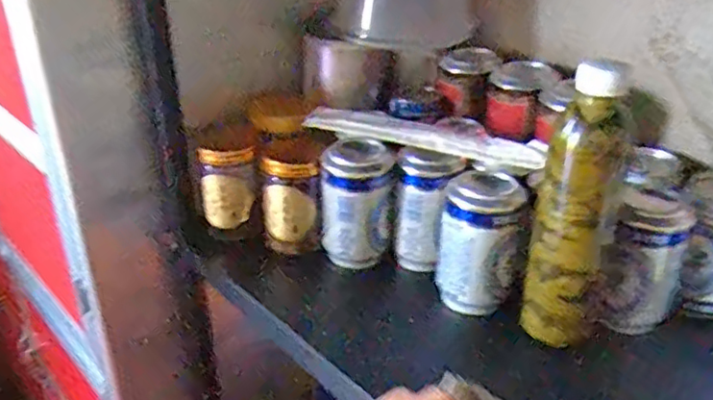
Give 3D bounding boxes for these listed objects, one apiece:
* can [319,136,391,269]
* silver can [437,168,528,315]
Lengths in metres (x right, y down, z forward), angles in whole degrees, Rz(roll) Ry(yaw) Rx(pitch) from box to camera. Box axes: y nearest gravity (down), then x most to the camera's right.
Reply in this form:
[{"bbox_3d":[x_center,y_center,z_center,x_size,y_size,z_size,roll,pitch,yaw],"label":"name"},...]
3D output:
[{"bbox_3d":[0.000,0.006,0.585,0.062,0.118,0.053,1,28,1],"label":"can"},{"bbox_3d":[0.104,0.036,0.531,0.062,0.110,0.056,6,29,10],"label":"silver can"}]

